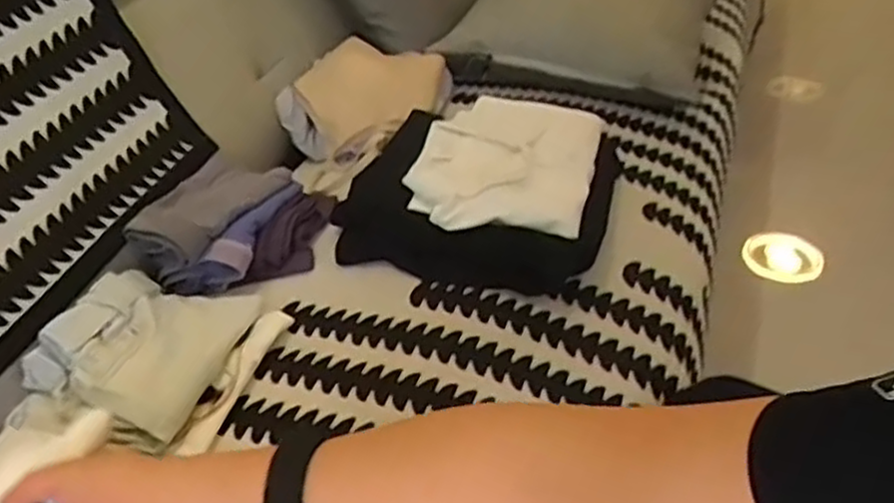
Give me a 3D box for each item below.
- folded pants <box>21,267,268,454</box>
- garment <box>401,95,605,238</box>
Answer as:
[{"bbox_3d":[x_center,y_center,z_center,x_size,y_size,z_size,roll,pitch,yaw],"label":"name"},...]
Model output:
[{"bbox_3d":[-0.270,0.082,0.674,0.166,0.050,0.171,14,41,22],"label":"folded pants"},{"bbox_3d":[0.066,-0.106,0.837,0.190,0.040,0.261,8,39,14],"label":"garment"}]

